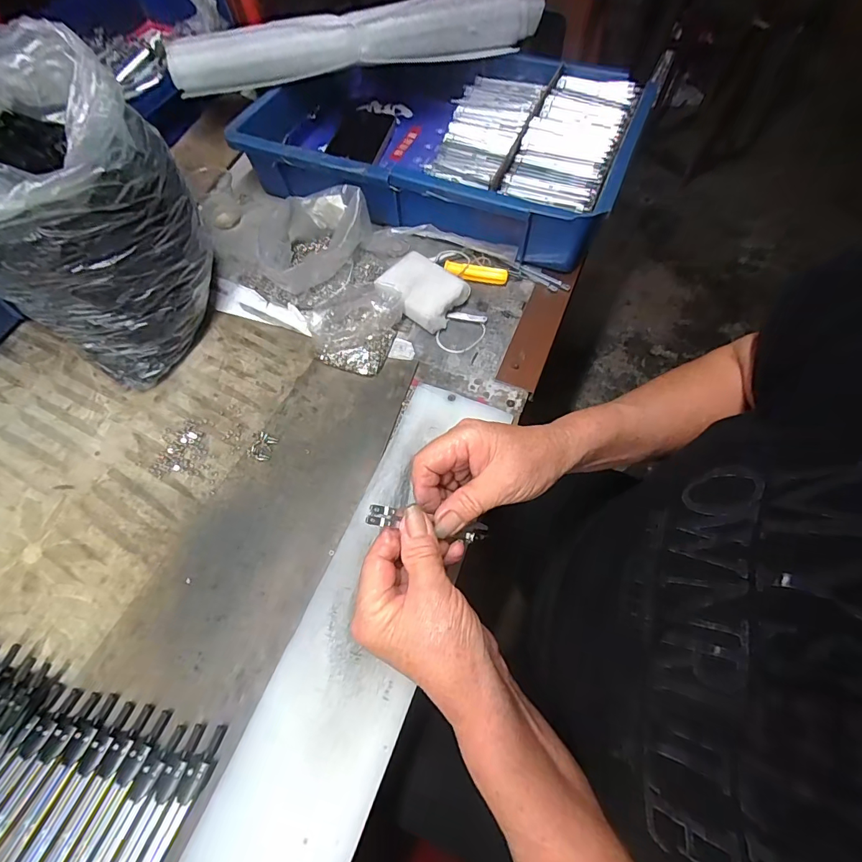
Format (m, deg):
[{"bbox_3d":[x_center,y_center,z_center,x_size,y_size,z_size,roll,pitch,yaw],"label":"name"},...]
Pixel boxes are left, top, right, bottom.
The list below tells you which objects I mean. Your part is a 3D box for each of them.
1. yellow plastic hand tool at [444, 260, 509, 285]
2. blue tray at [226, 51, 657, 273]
[{"bbox_3d":[0.048,-0.171,0.467,0.068,0.018,0.008,15,63,7],"label":"yellow plastic hand tool"},{"bbox_3d":[0.011,-0.355,0.521,0.422,0.073,0.271,19,63,9],"label":"blue tray"}]

